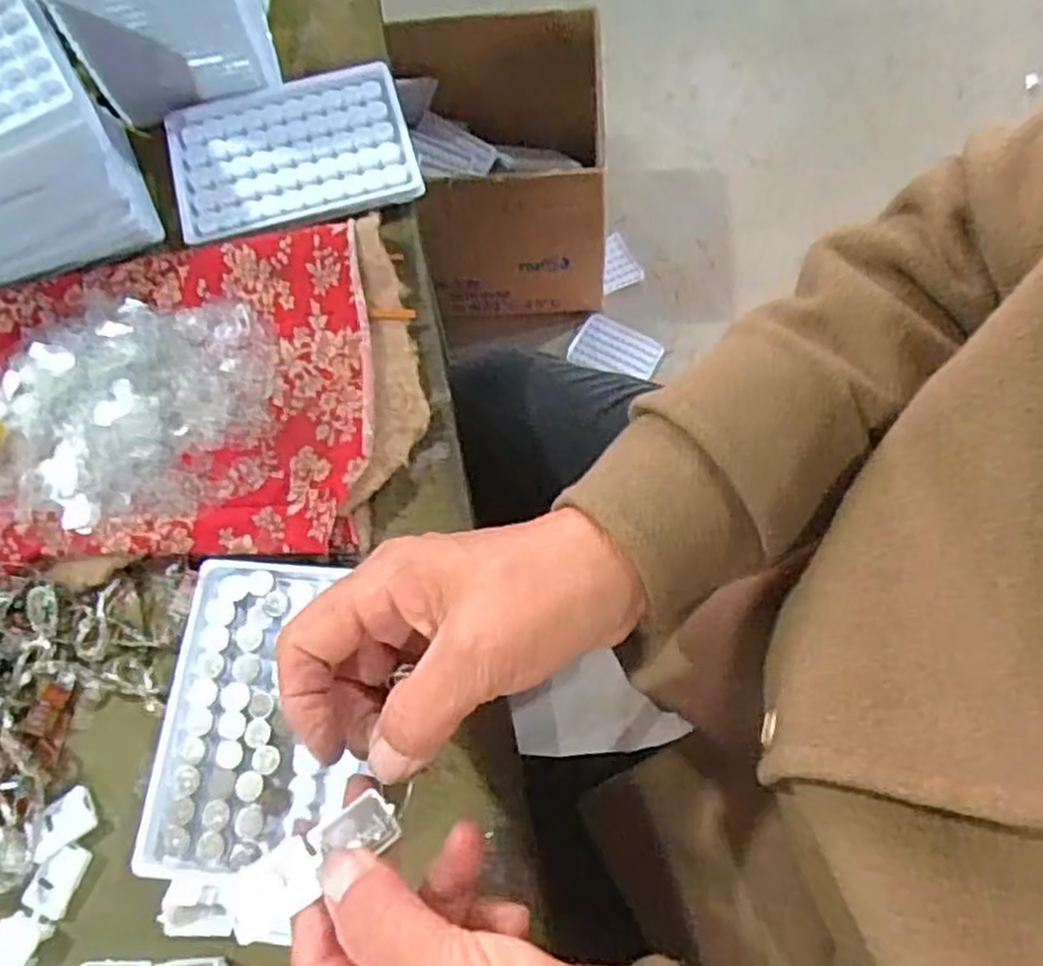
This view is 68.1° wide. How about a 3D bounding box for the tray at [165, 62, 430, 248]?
[{"bbox_3d":[-0.127,-0.184,0.427,0.128,0.011,0.093,-15,71,-8],"label":"tray"}]

